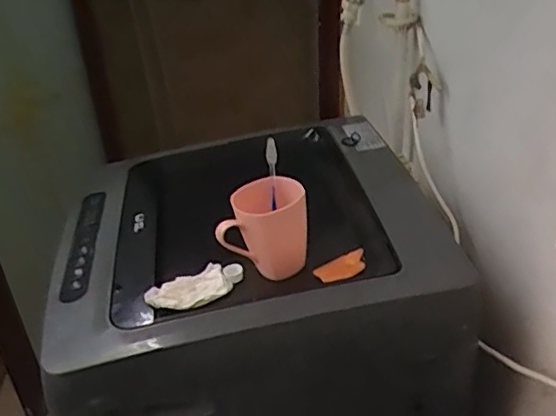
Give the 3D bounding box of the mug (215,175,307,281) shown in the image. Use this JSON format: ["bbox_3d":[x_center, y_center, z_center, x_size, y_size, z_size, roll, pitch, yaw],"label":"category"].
[{"bbox_3d":[-0.023,0.029,0.803,0.119,0.123,0.083,-11,33,-12],"label":"mug"}]

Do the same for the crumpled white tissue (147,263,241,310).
[{"bbox_3d":[-0.106,0.103,0.770,0.127,0.033,0.037,-17,35,-20],"label":"crumpled white tissue"}]

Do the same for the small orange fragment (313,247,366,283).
[{"bbox_3d":[0.085,0.075,0.771,0.075,0.019,0.036,-22,37,-27],"label":"small orange fragment"}]

